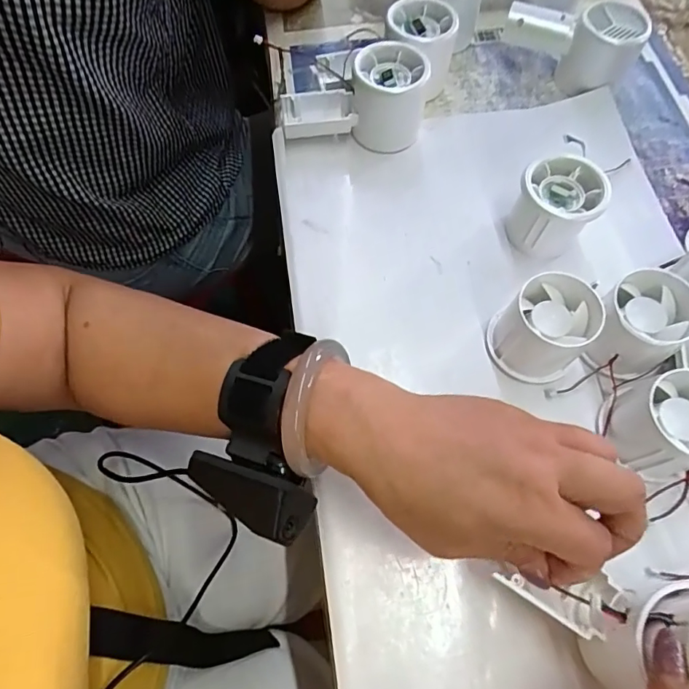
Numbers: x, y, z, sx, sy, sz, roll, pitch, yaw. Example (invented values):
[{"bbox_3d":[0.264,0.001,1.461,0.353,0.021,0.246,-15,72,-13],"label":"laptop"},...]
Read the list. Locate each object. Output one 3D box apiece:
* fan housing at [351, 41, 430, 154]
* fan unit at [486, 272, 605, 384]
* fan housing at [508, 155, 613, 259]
[{"bbox_3d":[0.036,-0.195,0.383,0.053,0.059,0.051,11,66,5],"label":"fan housing"},{"bbox_3d":[0.126,-0.011,0.307,0.058,0.046,0.055,-40,72,-16],"label":"fan unit"},{"bbox_3d":[0.149,-0.097,0.343,0.051,0.051,0.058,35,70,14],"label":"fan housing"}]

